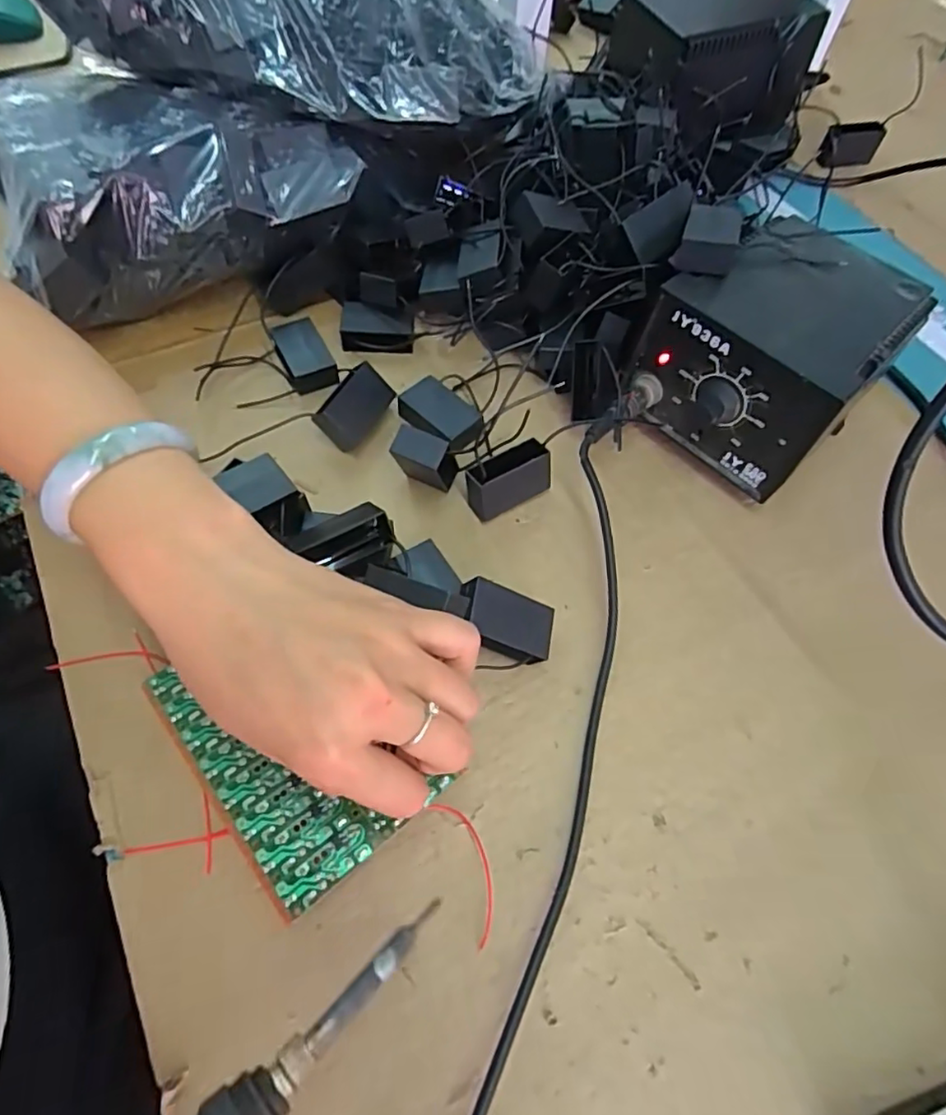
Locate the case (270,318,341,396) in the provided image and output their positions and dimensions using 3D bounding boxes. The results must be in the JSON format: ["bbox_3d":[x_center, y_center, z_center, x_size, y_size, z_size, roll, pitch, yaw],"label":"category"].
[{"bbox_3d":[-0.111,-0.131,0.387,0.029,0.018,0.048,-26,67,-16],"label":"case"}]

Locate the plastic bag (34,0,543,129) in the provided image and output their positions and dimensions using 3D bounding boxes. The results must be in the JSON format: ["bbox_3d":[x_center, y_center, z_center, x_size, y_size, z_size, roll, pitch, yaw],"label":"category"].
[{"bbox_3d":[-0.107,-0.348,0.360,0.290,0.087,0.110,5,62,-1],"label":"plastic bag"}]

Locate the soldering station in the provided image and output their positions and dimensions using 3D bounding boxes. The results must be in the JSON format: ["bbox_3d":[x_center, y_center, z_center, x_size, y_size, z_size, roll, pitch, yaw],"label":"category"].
[{"bbox_3d":[0.175,-0.123,0.362,0.117,0.094,0.135,40,67,16],"label":"soldering station"}]

